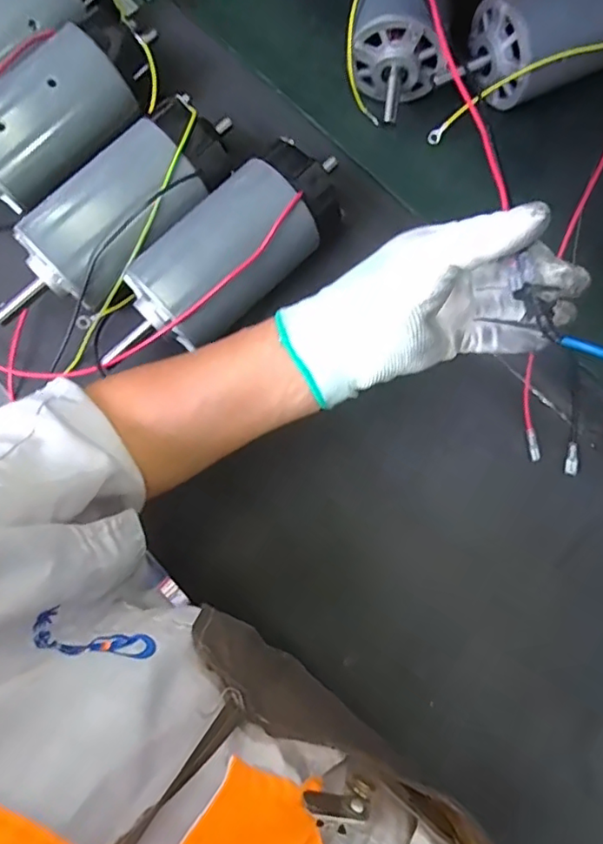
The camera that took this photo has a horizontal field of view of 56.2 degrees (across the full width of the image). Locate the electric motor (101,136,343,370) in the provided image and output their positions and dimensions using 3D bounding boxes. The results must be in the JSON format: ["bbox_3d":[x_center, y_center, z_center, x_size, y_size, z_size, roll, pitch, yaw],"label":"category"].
[{"bbox_3d":[-0.060,-0.118,0.422,0.078,0.077,0.217,44,83,10],"label":"electric motor"}]

